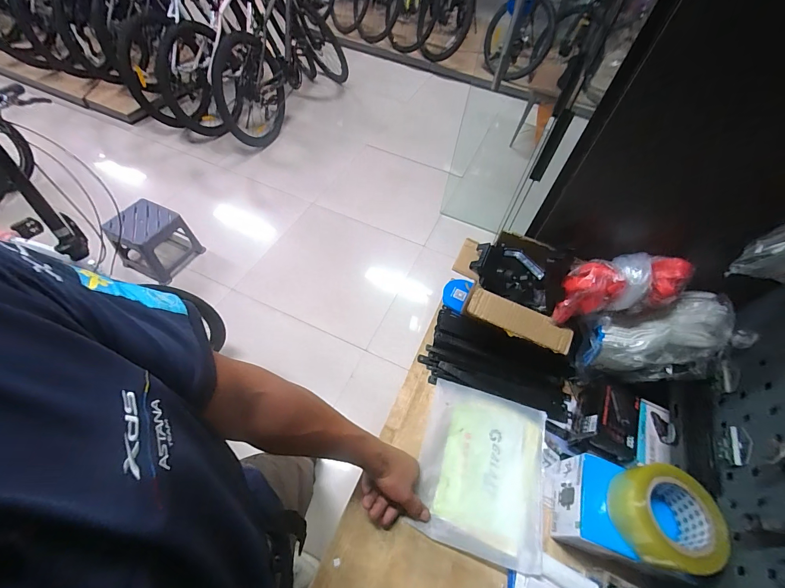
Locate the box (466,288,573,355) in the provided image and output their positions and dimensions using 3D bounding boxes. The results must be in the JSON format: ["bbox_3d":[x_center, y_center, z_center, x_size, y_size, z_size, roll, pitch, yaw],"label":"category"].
[{"bbox_3d":[0.232,0.050,0.624,0.186,0.023,0.052,26,57,12],"label":"box"}]

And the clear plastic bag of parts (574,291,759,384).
[{"bbox_3d":[0.458,0.073,0.589,0.237,0.091,0.165,-1,91,15],"label":"clear plastic bag of parts"}]

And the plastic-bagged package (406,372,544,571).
[{"bbox_3d":[0.152,0.291,0.578,0.203,0.027,0.248,17,55,6],"label":"plastic-bagged package"}]

